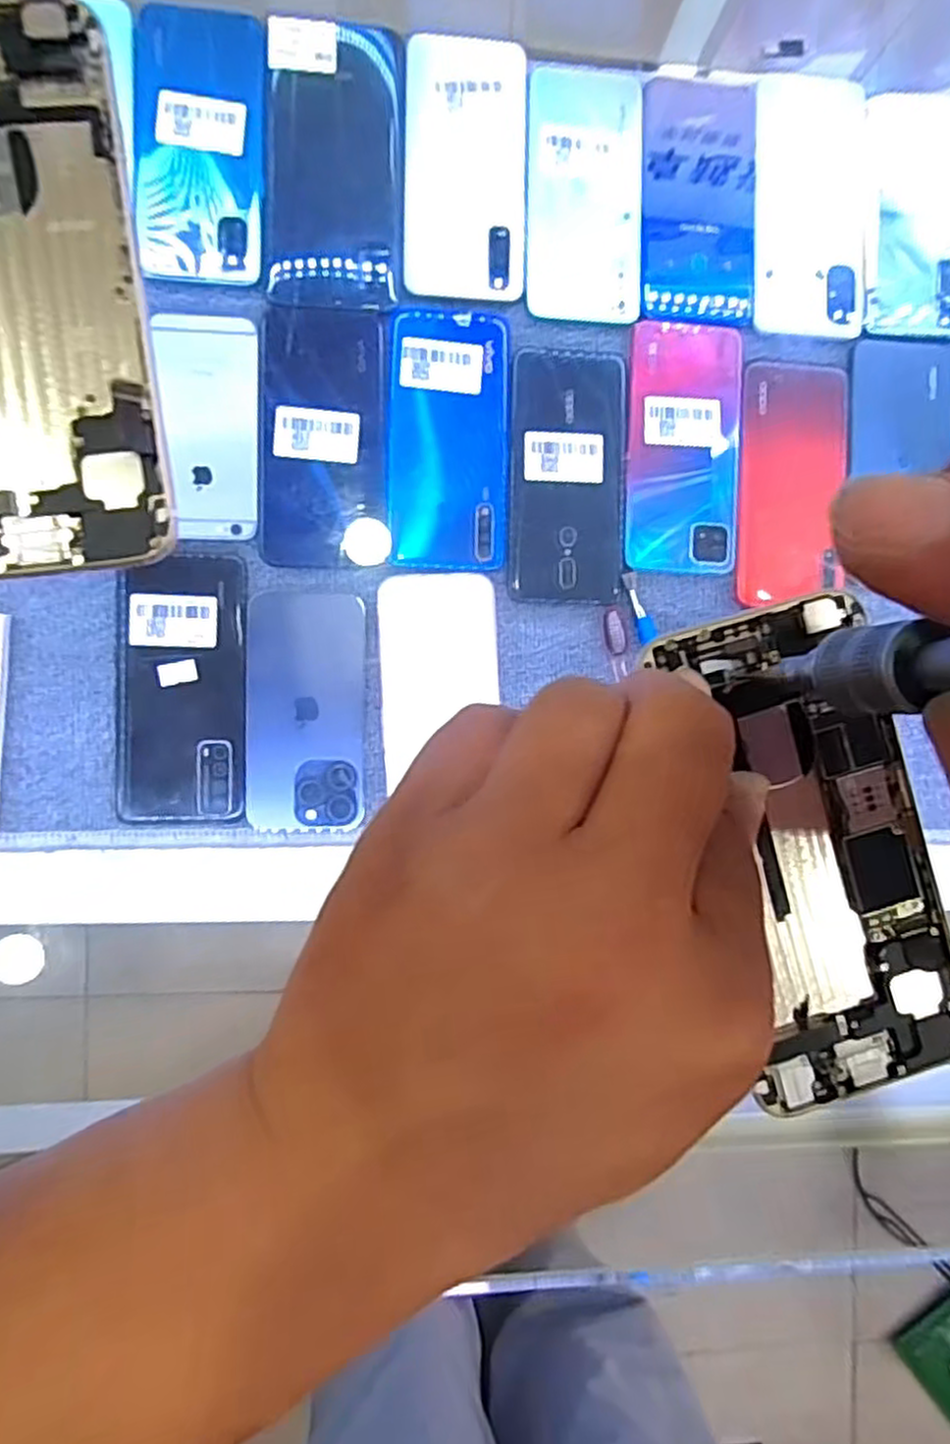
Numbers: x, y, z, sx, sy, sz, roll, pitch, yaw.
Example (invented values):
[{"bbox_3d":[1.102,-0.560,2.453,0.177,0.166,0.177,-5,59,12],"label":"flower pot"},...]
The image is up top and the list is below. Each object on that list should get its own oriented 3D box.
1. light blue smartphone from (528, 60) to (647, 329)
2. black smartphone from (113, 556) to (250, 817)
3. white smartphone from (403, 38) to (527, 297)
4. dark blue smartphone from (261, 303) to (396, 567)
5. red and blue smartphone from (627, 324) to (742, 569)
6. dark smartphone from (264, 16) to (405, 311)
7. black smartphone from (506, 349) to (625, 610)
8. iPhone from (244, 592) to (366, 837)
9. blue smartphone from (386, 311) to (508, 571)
[{"bbox_3d":[0.070,-0.337,0.471,0.075,0.004,0.159,-1,91,-6],"label":"light blue smartphone"},{"bbox_3d":[-0.178,-0.019,0.451,0.075,0.010,0.158,0,91,-6],"label":"black smartphone"},{"bbox_3d":[-0.006,-0.347,0.465,0.075,0.006,0.157,0,91,-6],"label":"white smartphone"},{"bbox_3d":[-0.094,-0.177,0.459,0.077,0.007,0.157,-2,91,-6],"label":"dark blue smartphone"},{"bbox_3d":[0.135,-0.178,0.479,0.073,0.007,0.159,2,91,-6],"label":"red and blue smartphone"},{"bbox_3d":[-0.086,-0.343,0.457,0.081,0.008,0.169,0,91,-6],"label":"dark smartphone"},{"bbox_3d":[0.060,-0.158,0.472,0.075,0.004,0.159,1,91,-6],"label":"black smartphone"},{"bbox_3d":[-0.104,-0.007,0.457,0.071,0.007,0.145,0,91,-6],"label":"iPhone"},{"bbox_3d":[-0.016,-0.177,0.465,0.074,0.004,0.158,0,91,-6],"label":"blue smartphone"}]

